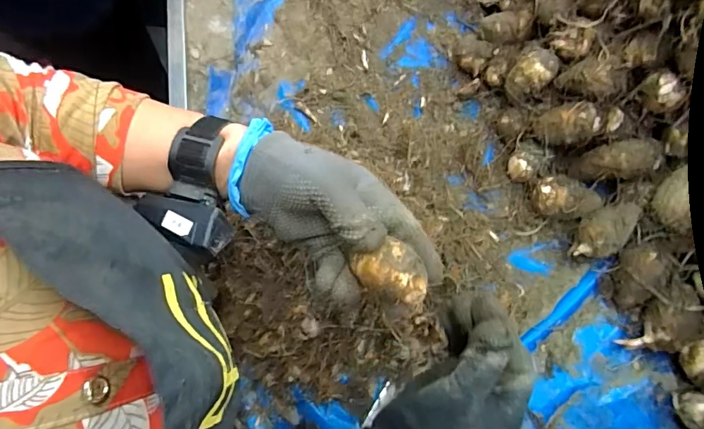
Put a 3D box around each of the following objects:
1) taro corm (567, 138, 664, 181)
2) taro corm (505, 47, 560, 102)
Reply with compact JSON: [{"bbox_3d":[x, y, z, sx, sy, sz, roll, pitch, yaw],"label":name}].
[{"bbox_3d":[0.271,-0.054,0.468,0.084,0.029,0.035,-10,70,28],"label":"taro corm"},{"bbox_3d":[0.187,-0.145,0.472,0.044,0.042,0.035,-41,78,-13],"label":"taro corm"}]

